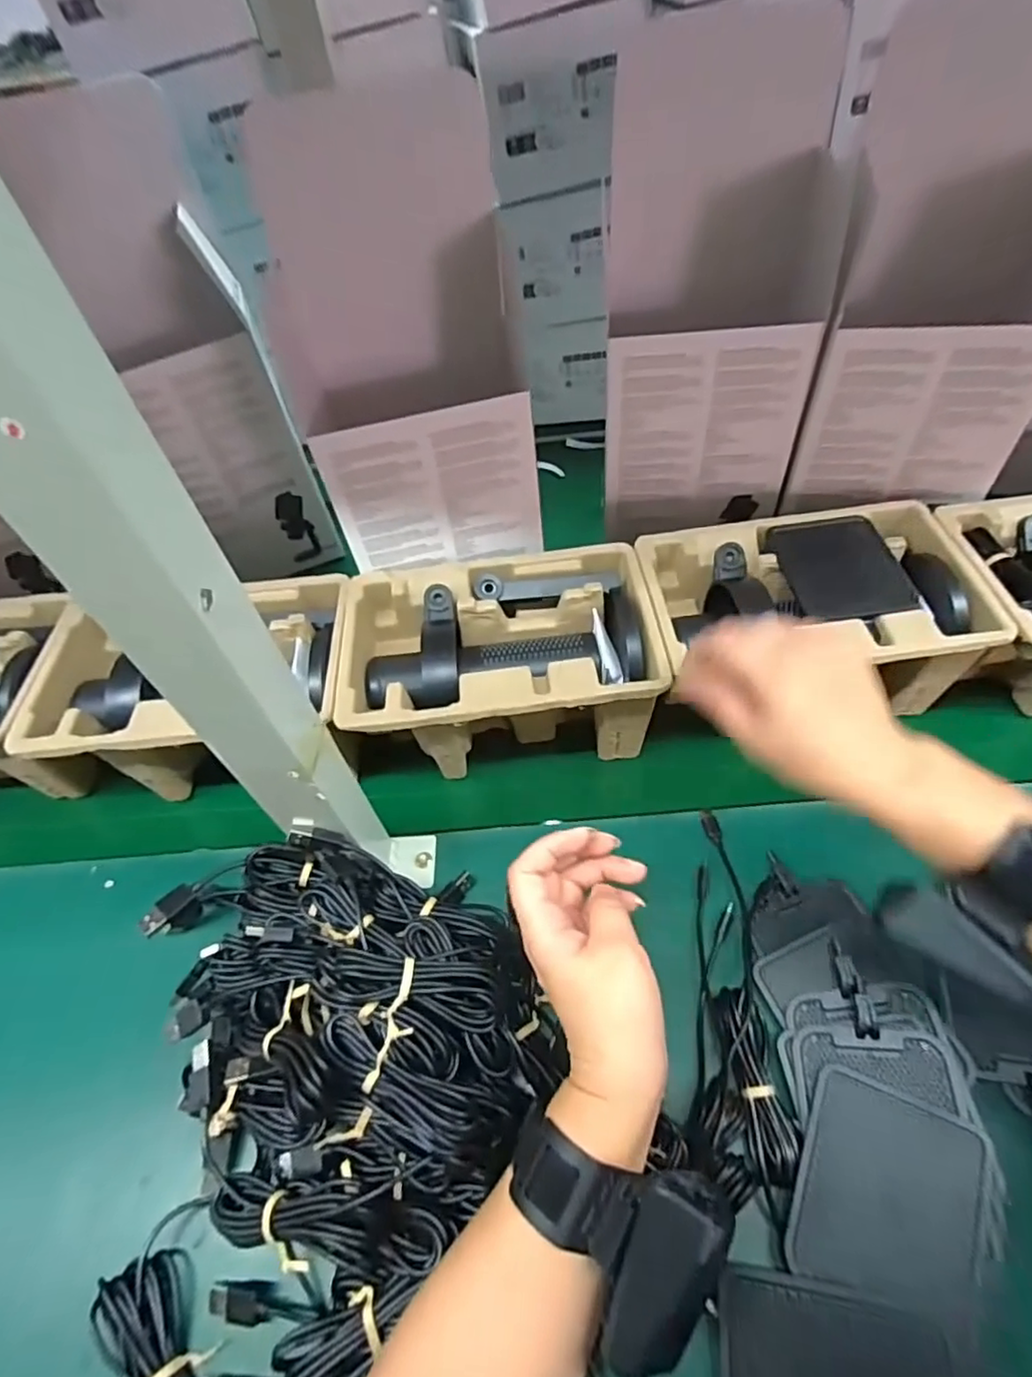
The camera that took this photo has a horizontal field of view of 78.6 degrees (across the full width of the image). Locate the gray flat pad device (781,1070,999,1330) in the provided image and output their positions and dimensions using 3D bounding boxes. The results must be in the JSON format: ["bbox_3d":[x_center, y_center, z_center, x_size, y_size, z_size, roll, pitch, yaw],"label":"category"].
[{"bbox_3d":[0.184,0.249,0.310,0.077,0.014,0.091,19,57,18],"label":"gray flat pad device"}]

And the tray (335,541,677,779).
[{"bbox_3d":[-0.010,-0.016,0.492,0.224,0.099,0.148,-6,53,1],"label":"tray"}]

